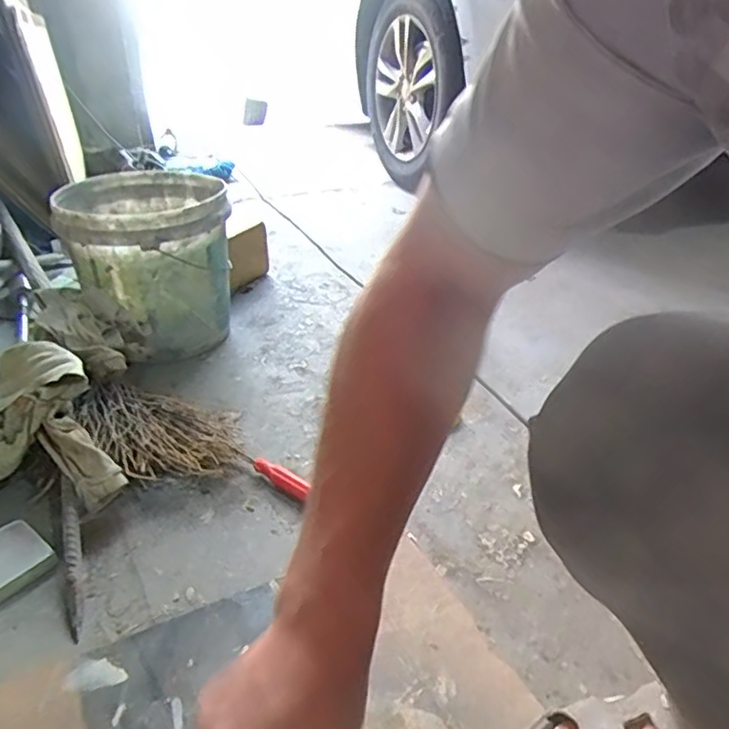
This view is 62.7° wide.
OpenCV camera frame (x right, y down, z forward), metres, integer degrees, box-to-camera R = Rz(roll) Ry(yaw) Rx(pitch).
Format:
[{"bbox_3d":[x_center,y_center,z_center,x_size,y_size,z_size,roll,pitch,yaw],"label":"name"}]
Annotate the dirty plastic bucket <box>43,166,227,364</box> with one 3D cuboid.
[{"bbox_3d":[-0.362,-0.167,1.032,0.252,0.264,0.272,0,31,0],"label":"dirty plastic bucket"}]

